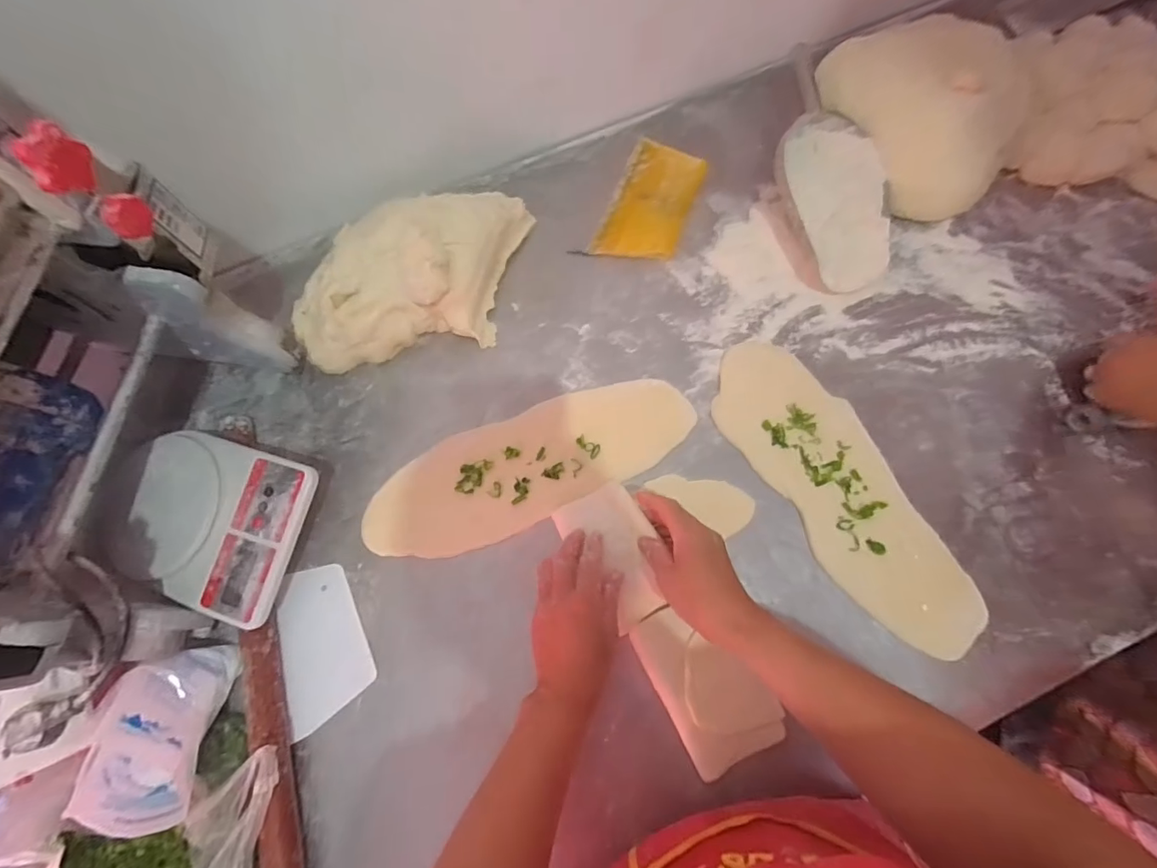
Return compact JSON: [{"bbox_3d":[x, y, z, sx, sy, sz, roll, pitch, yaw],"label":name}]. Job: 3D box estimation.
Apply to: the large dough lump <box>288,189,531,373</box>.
[{"bbox_3d":[-0.179,-0.176,0.555,0.284,0.088,0.150,-23,74,-5],"label":"large dough lump"}]

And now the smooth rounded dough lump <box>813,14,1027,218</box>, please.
[{"bbox_3d":[0.423,-0.400,0.604,0.155,0.093,0.253,-22,74,-5],"label":"smooth rounded dough lump"}]

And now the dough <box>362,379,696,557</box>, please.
[{"bbox_3d":[-0.051,0.030,0.527,0.352,0.011,0.116,-23,74,-5],"label":"dough"}]

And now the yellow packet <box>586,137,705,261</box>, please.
[{"bbox_3d":[0.093,-0.291,0.620,0.098,0.012,0.182,20,75,7],"label":"yellow packet"}]

